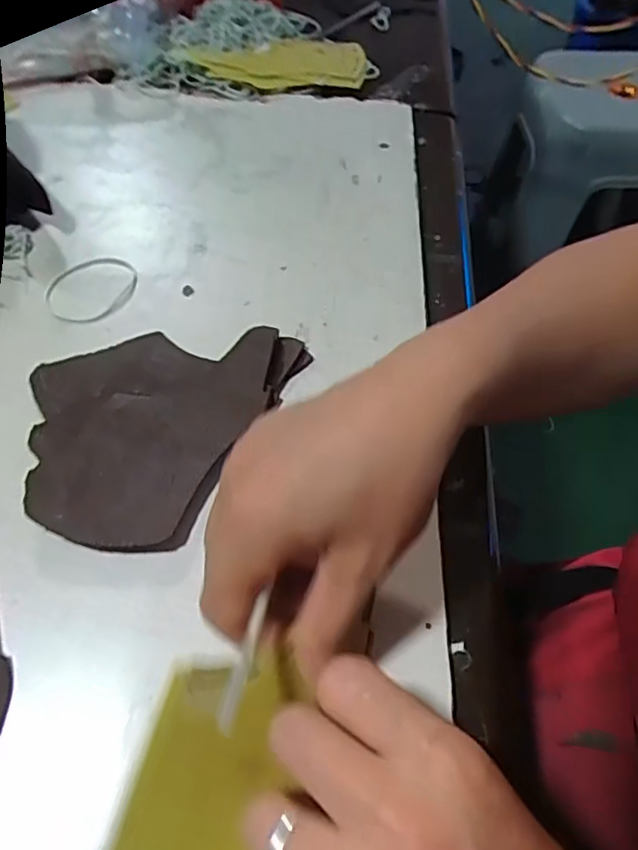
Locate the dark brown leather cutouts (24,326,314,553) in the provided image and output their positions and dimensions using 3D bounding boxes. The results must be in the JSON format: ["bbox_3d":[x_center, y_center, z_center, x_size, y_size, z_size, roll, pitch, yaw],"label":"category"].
[{"bbox_3d":[-0.096,-0.010,0.319,0.123,0.013,0.152,22,58,12],"label":"dark brown leather cutouts"}]

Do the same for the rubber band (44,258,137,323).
[{"bbox_3d":[-0.146,-0.088,0.375,0.051,0.004,0.056,1,56,-2],"label":"rubber band"}]

